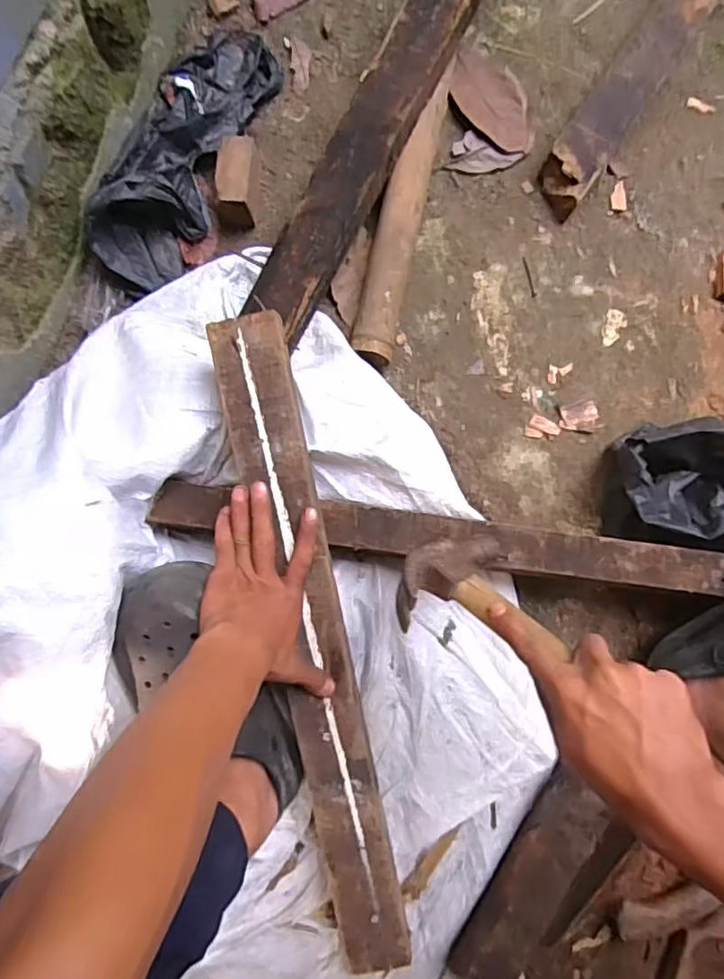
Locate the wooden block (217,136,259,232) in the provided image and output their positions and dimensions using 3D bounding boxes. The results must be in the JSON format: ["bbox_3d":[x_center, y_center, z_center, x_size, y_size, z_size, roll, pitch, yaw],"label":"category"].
[{"bbox_3d":[-0.133,-0.331,0.637,0.041,0.046,0.084,4,86,-2],"label":"wooden block"}]

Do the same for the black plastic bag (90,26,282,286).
[{"bbox_3d":[-0.192,-0.373,0.627,0.108,0.081,0.323,23,86,0],"label":"black plastic bag"}]

